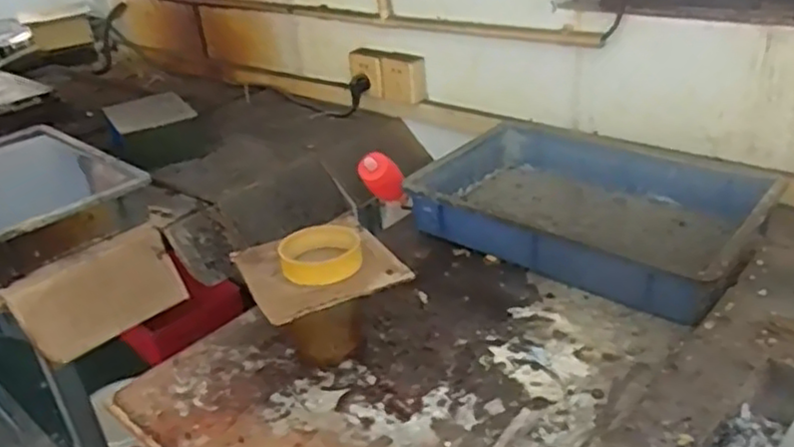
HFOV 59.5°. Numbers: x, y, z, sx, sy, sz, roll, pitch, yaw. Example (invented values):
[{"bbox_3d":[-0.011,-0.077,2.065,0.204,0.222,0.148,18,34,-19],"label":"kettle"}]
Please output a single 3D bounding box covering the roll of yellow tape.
[{"bbox_3d":[-0.082,0.032,0.745,0.085,0.024,0.085,-4,28,2],"label":"roll of yellow tape"}]

